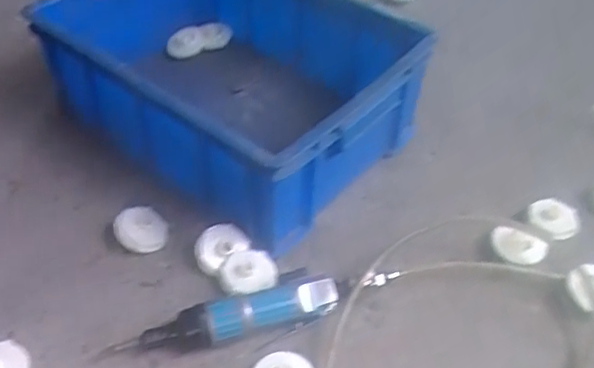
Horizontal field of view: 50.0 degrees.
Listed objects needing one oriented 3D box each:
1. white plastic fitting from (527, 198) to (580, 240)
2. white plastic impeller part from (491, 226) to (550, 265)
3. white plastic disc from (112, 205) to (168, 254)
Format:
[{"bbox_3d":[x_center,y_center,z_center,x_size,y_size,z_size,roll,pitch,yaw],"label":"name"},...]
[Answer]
[{"bbox_3d":[0.286,0.038,0.706,0.065,0.014,0.050,-33,54,-30],"label":"white plastic fitting"},{"bbox_3d":[0.234,0.067,0.671,0.058,0.021,0.035,13,45,11],"label":"white plastic impeller part"},{"bbox_3d":[-0.164,0.048,0.668,0.053,0.015,0.048,-9,79,-12],"label":"white plastic disc"}]

